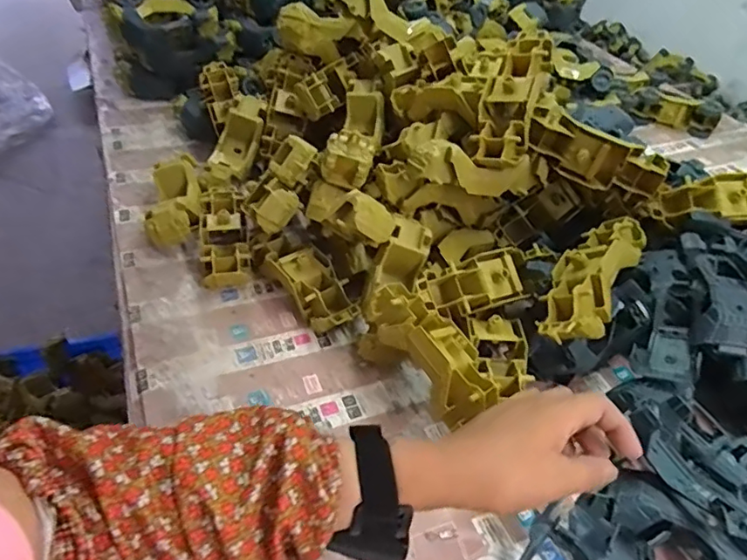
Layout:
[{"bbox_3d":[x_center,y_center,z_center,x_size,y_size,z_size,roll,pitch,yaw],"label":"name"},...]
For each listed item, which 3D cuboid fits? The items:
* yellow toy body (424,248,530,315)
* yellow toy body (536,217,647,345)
[{"bbox_3d":[0.105,0.005,0.566,0.101,0.037,0.053,-13,46,-14],"label":"yellow toy body"},{"bbox_3d":[0.223,-0.005,0.554,0.070,0.049,0.173,27,48,21],"label":"yellow toy body"}]

